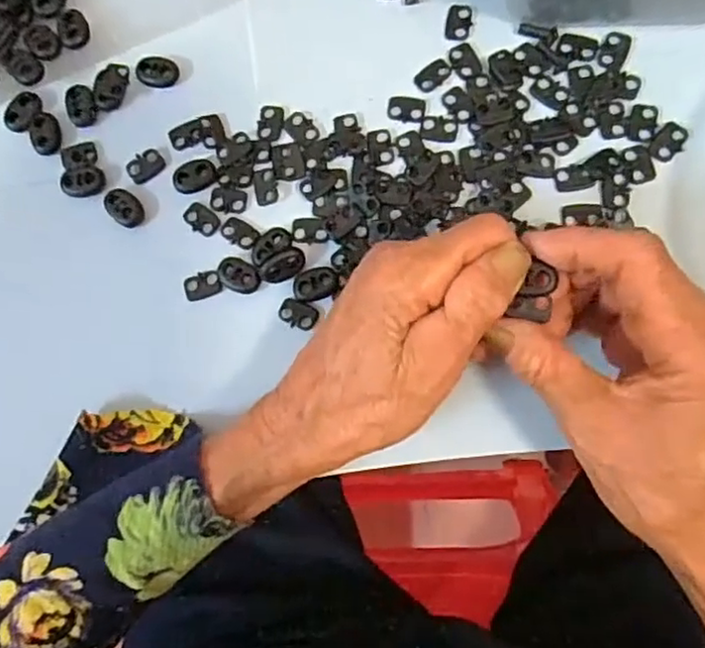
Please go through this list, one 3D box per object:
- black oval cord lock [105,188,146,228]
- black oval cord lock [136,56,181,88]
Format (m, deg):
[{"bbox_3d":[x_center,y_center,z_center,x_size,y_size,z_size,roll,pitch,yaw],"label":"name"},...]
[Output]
[{"bbox_3d":[-0.112,-0.057,0.321,0.022,0.004,0.015,43,89,10],"label":"black oval cord lock"},{"bbox_3d":[-0.099,-0.128,0.330,0.020,0.004,0.016,13,84,8],"label":"black oval cord lock"}]

